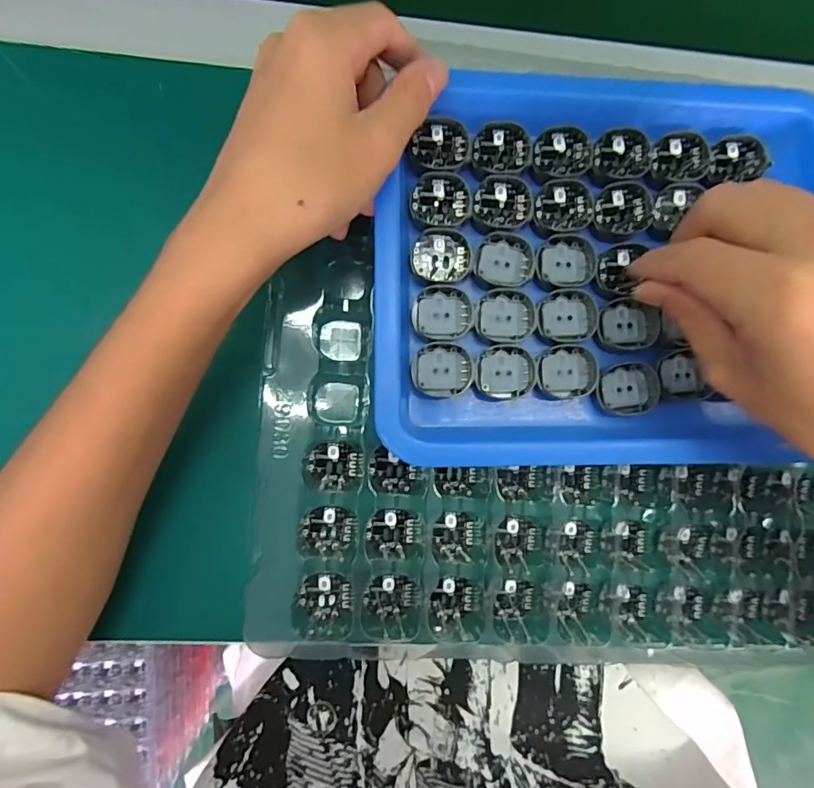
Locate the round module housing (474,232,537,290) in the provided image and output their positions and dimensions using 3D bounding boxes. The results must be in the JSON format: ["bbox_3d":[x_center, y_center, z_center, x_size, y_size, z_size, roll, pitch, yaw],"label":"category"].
[{"bbox_3d":[0.046,-0.064,0.238,0.029,0.004,0.026,-8,86,-6],"label":"round module housing"}]

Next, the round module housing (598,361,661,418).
[{"bbox_3d":[0.106,-0.002,0.240,0.028,0.005,0.024,-8,86,-6],"label":"round module housing"}]

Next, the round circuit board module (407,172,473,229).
[{"bbox_3d":[0.016,-0.090,0.234,0.028,0.004,0.026,0,85,-5],"label":"round circuit board module"}]

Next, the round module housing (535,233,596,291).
[{"bbox_3d":[0.075,-0.064,0.241,0.029,0.006,0.025,-8,86,-6],"label":"round module housing"}]

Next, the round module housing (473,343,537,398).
[{"bbox_3d":[0.047,-0.011,0.235,0.028,0.004,0.025,1,85,-5],"label":"round module housing"}]

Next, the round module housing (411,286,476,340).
[{"bbox_3d":[0.017,-0.038,0.234,0.028,0.004,0.025,-8,86,-6],"label":"round module housing"}]

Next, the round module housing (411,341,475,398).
[{"bbox_3d":[0.016,-0.012,0.232,0.028,0.004,0.025,-7,86,-6],"label":"round module housing"}]

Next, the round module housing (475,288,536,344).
[{"bbox_3d":[0.047,-0.037,0.238,0.028,0.004,0.025,-2,85,-5],"label":"round module housing"}]

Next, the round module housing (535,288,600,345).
[{"bbox_3d":[0.077,-0.037,0.239,0.030,0.006,0.026,-8,86,-6],"label":"round module housing"}]

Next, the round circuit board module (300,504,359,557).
[{"bbox_3d":[-0.039,0.069,0.250,0.027,0.007,0.025,-5,85,-6],"label":"round circuit board module"}]

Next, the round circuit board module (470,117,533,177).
[{"bbox_3d":[0.045,-0.117,0.238,0.029,0.004,0.024,-11,86,-6],"label":"round circuit board module"}]

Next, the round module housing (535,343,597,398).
[{"bbox_3d":[0.076,-0.011,0.237,0.028,0.004,0.025,-9,86,-6],"label":"round module housing"}]

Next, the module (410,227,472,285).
[{"bbox_3d":[0.016,-0.064,0.234,0.028,0.004,0.025,-8,86,-6],"label":"module"}]

